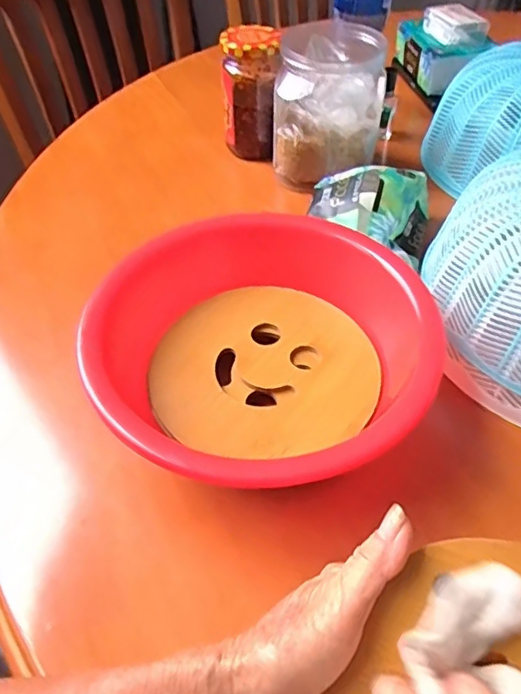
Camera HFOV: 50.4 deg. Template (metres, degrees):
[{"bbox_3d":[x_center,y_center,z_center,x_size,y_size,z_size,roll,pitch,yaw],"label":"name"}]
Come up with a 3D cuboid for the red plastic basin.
[{"bbox_3d":[-0.003,0.008,0.373,0.224,0.065,0.193,23,52,21],"label":"red plastic basin"}]

